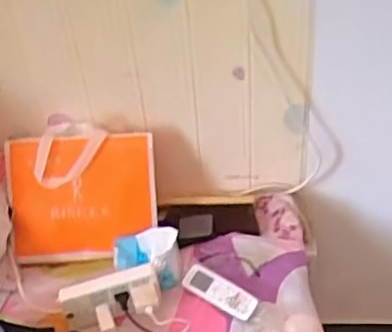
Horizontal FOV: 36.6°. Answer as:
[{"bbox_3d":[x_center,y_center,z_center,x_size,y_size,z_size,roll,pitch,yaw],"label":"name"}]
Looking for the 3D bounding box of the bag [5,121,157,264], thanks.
[{"bbox_3d":[-0.239,0.057,1.256,0.311,0.290,0.067,-6,9,-2],"label":"bag"}]

